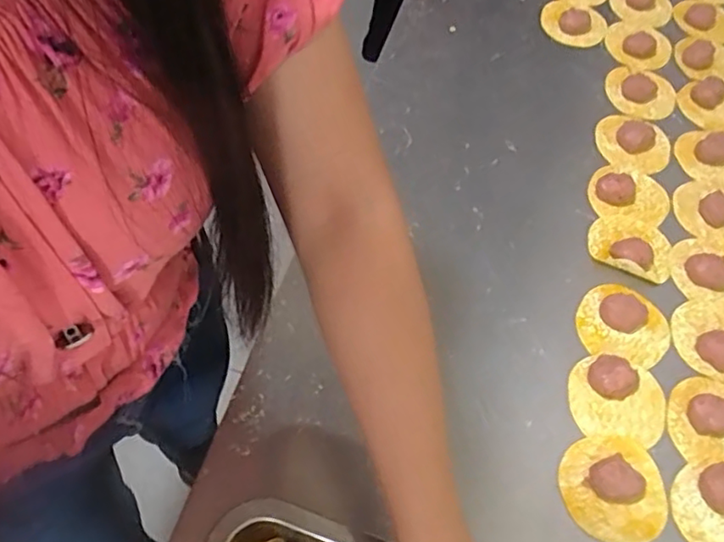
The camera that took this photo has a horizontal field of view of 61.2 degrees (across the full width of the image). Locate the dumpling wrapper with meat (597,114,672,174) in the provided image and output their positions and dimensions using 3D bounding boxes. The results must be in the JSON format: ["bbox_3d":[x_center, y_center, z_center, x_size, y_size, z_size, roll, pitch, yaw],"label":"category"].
[{"bbox_3d":[0.298,-0.140,0.674,0.082,0.009,0.081,1,60,-2],"label":"dumpling wrapper with meat"}]

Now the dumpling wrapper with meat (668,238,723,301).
[{"bbox_3d":[0.342,0.000,0.589,0.084,0.020,0.065,28,62,13],"label":"dumpling wrapper with meat"}]

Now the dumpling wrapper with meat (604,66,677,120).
[{"bbox_3d":[0.326,-0.210,0.714,0.082,0.016,0.083,29,62,13],"label":"dumpling wrapper with meat"}]

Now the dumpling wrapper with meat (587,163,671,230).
[{"bbox_3d":[0.278,-0.079,0.631,0.082,0.019,0.071,16,60,6],"label":"dumpling wrapper with meat"}]

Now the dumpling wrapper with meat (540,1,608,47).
[{"bbox_3d":[0.265,-0.312,0.769,0.082,0.017,0.064,24,61,11],"label":"dumpling wrapper with meat"}]

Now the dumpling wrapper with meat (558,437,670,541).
[{"bbox_3d":[0.199,0.168,0.477,0.081,0.019,0.077,1,60,-2],"label":"dumpling wrapper with meat"}]

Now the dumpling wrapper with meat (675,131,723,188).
[{"bbox_3d":[0.388,-0.122,0.665,0.084,0.018,0.071,24,61,11],"label":"dumpling wrapper with meat"}]

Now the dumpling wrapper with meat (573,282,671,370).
[{"bbox_3d":[0.240,0.045,0.553,0.083,0.018,0.072,14,60,5],"label":"dumpling wrapper with meat"}]

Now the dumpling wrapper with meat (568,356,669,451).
[{"bbox_3d":[0.218,0.105,0.516,0.080,0.018,0.068,9,60,2],"label":"dumpling wrapper with meat"}]

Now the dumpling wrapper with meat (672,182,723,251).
[{"bbox_3d":[0.364,-0.062,0.628,0.078,0.015,0.082,1,60,-2],"label":"dumpling wrapper with meat"}]

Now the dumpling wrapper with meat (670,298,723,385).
[{"bbox_3d":[0.329,0.060,0.556,0.085,0.021,0.085,1,60,-2],"label":"dumpling wrapper with meat"}]

